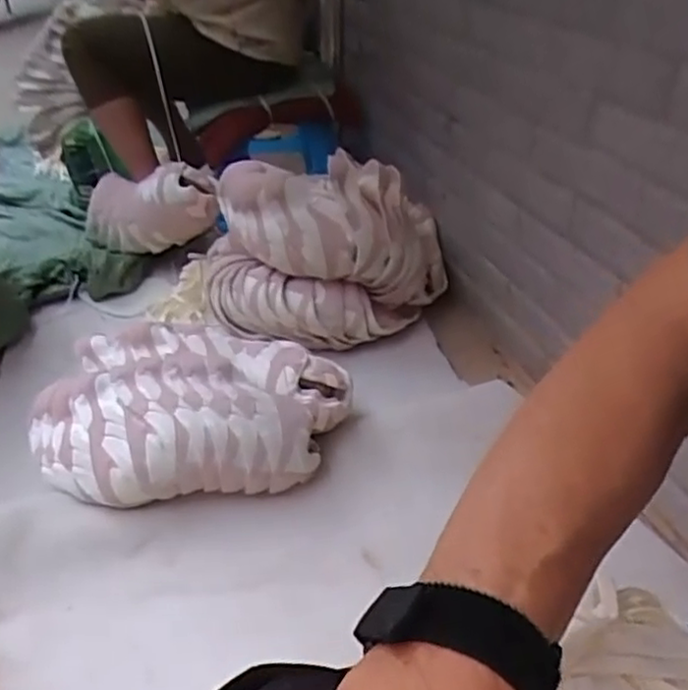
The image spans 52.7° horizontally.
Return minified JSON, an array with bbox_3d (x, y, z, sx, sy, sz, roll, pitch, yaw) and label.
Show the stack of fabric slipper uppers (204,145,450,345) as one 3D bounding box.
[{"bbox_3d":[-0.033,-0.189,1.256,0.412,0.267,0.278,-6,34,-1],"label":"stack of fabric slipper uppers"}]

